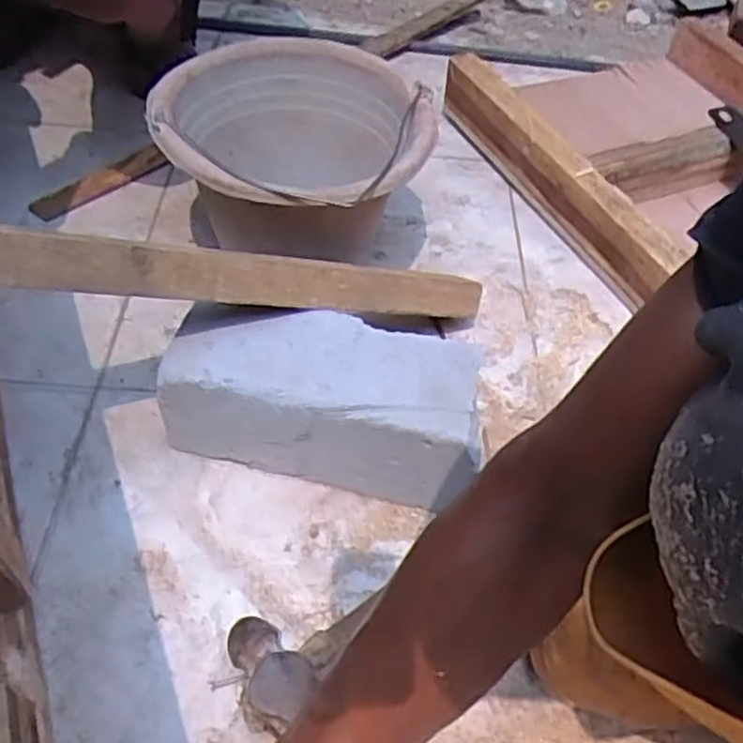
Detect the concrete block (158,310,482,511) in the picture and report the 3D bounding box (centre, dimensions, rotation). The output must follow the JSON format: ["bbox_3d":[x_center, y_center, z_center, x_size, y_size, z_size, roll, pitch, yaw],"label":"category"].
[{"bbox_3d":[-0.037,0.023,0.596,0.234,0.104,0.104,12,50,4],"label":"concrete block"}]

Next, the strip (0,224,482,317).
[{"bbox_3d":[-0.074,-0.069,0.563,0.436,0.036,0.016,0,15,-39],"label":"strip"}]

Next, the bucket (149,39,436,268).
[{"bbox_3d":[-0.072,-0.187,0.707,0.236,0.157,0.235,3,50,-4],"label":"bucket"}]

